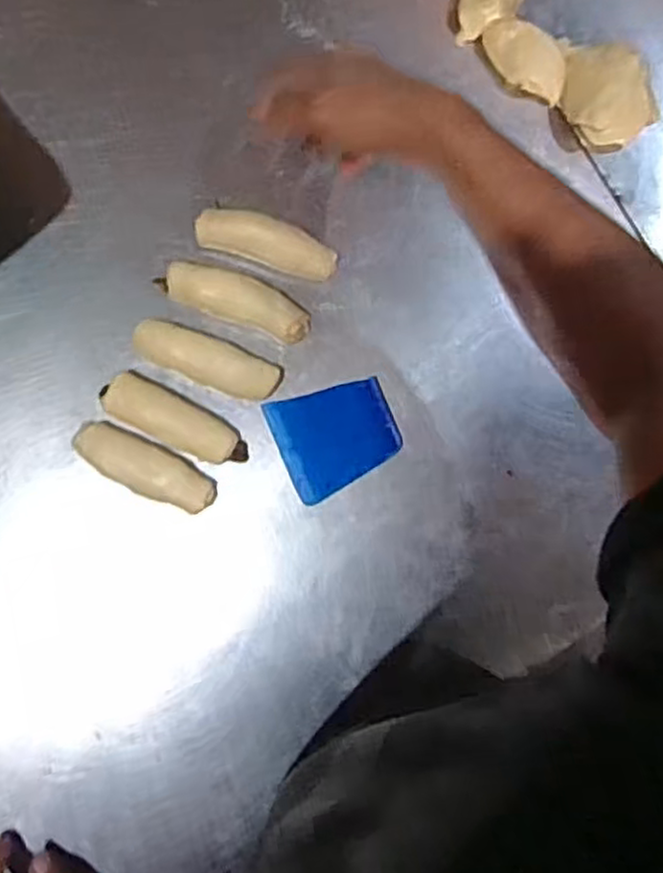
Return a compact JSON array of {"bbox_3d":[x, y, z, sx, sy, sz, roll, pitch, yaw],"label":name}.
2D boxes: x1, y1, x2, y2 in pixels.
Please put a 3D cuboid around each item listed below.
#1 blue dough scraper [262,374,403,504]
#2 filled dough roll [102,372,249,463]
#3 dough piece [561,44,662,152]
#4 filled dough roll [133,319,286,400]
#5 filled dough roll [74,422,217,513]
[{"bbox_3d":[0.004,-0.001,0.528,0.087,0.007,0.076,-22,90,-7],"label":"blue dough scraper"},{"bbox_3d":[-0.111,-0.010,0.507,0.106,0.027,0.032,30,84,-4],"label":"filled dough roll"},{"bbox_3d":[0.215,-0.270,0.556,0.084,0.039,0.055,40,84,-3],"label":"dough piece"},{"bbox_3d":[-0.089,-0.054,0.507,0.105,0.024,0.031,21,85,-5],"label":"filled dough roll"},{"bbox_3d":[-0.132,0.023,0.506,0.102,0.031,0.032,28,85,-5],"label":"filled dough roll"}]

